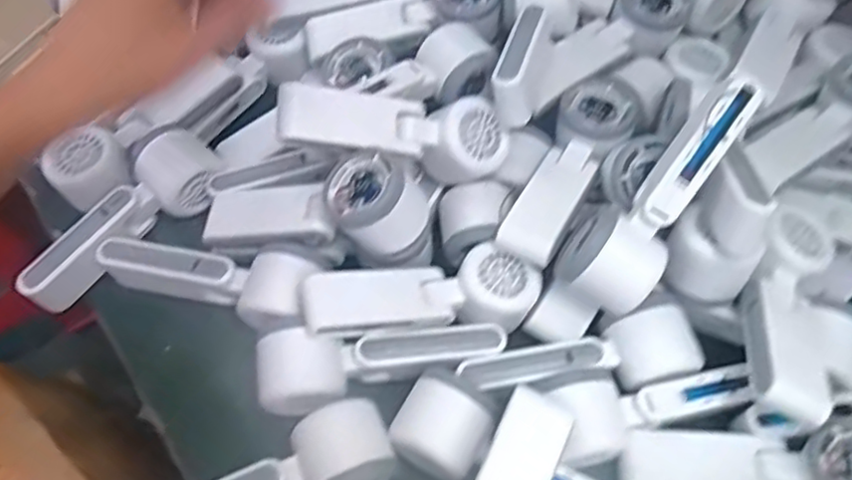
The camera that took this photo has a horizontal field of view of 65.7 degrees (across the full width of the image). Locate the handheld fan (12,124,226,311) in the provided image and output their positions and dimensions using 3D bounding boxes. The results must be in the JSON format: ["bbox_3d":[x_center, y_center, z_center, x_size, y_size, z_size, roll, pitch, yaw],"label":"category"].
[{"bbox_3d":[-0.231,-0.015,0.507,0.065,0.050,0.170,38,65,17],"label":"handheld fan"}]

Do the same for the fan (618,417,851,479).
[{"bbox_3d":[0.213,0.146,0.421,0.164,0.042,0.056,-2,59,19],"label":"fan"}]

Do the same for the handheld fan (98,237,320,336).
[{"bbox_3d":[-0.152,0.024,0.477,0.167,0.053,0.057,21,62,8],"label":"handheld fan"}]

